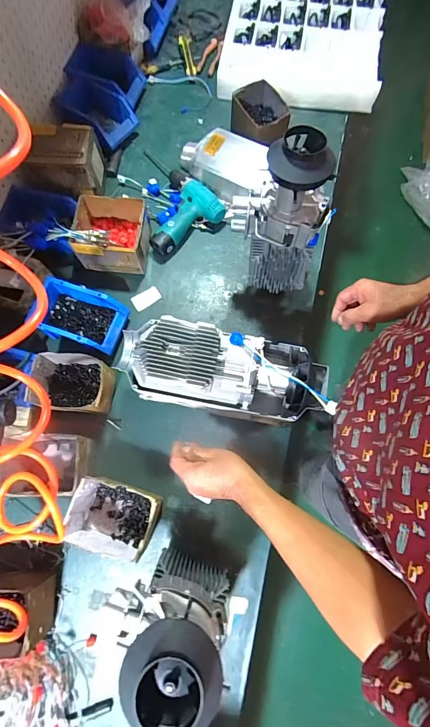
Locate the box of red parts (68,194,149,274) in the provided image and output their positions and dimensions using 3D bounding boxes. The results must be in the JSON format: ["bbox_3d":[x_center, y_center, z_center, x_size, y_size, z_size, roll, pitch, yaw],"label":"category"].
[{"bbox_3d":[-0.234,-0.299,0.801,0.153,0.090,0.135,3,74,1],"label":"box of red parts"}]

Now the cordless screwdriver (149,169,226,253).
[{"bbox_3d":[-0.104,-0.375,0.861,0.203,0.053,0.192,-43,78,-11],"label":"cordless screwdriver"}]

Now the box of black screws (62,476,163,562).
[{"bbox_3d":[-0.186,0.288,0.654,0.159,0.092,0.124,12,74,4],"label":"box of black screws"}]

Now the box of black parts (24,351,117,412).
[{"bbox_3d":[-0.290,0.042,0.724,0.162,0.071,0.111,6,74,2],"label":"box of black parts"}]

